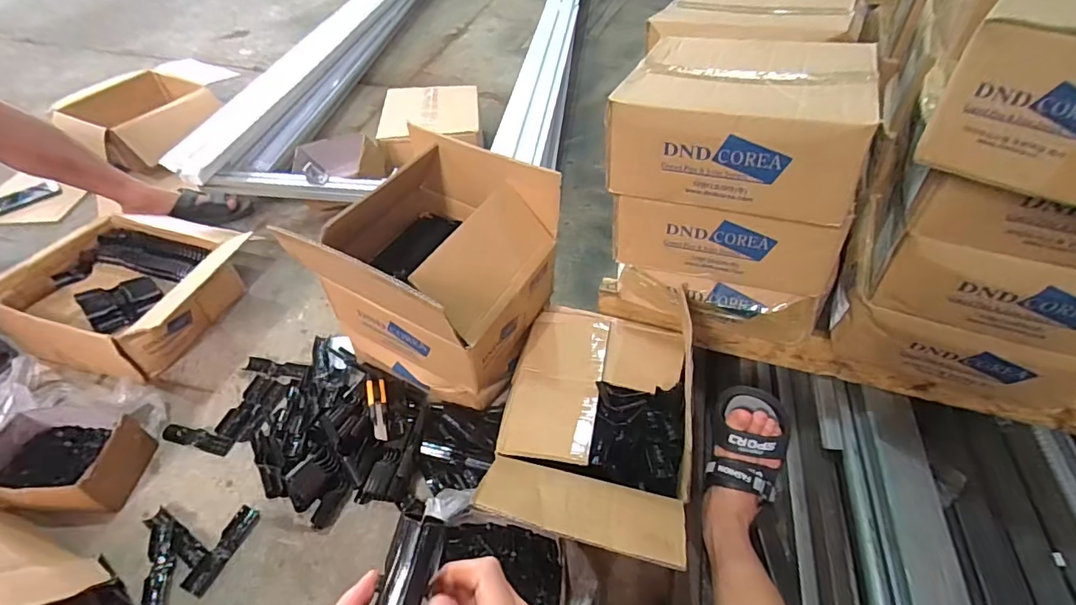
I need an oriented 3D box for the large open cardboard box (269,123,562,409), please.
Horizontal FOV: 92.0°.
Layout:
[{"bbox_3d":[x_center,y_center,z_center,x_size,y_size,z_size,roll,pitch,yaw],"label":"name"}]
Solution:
[{"bbox_3d":[-0.168,-0.047,0.905,0.308,0.315,0.304,23,50,21],"label":"large open cardboard box"}]

